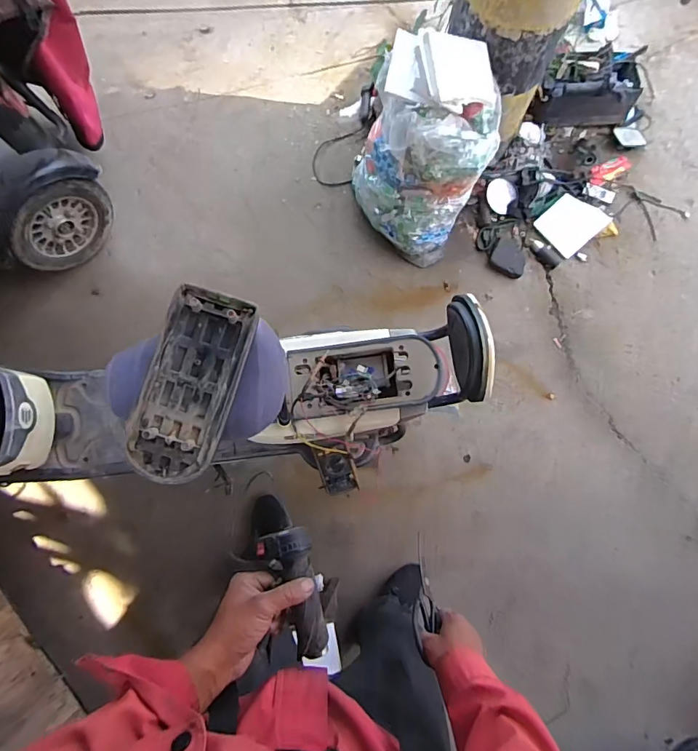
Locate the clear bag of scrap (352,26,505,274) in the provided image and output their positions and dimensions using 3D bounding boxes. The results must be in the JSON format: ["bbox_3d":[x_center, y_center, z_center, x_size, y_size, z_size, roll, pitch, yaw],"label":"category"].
[{"bbox_3d":[0.214,-0.658,1.333,0.370,0.525,0.346,21,79,3],"label":"clear bag of scrap"}]

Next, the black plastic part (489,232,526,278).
[{"bbox_3d":[0.566,-0.425,1.550,0.122,0.037,0.152,24,79,3],"label":"black plastic part"}]

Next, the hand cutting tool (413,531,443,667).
[{"bbox_3d":[0.122,0.347,0.701,0.048,0.013,0.184,40,35,-20],"label":"hand cutting tool"}]

